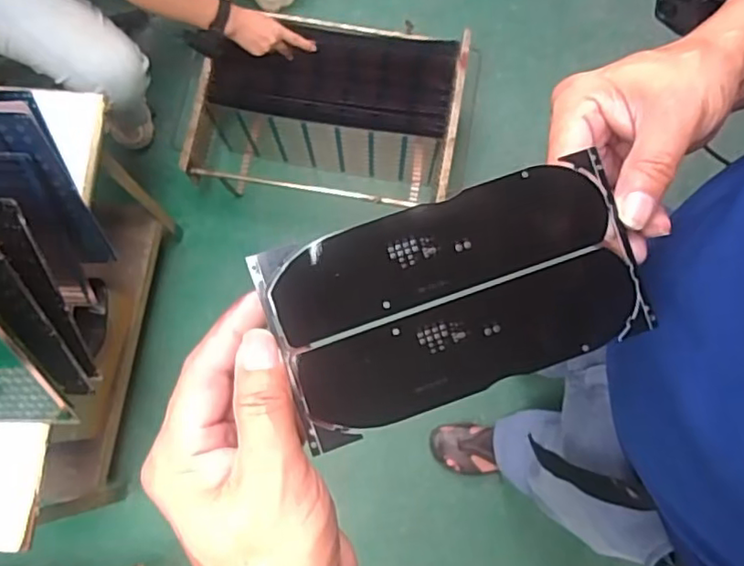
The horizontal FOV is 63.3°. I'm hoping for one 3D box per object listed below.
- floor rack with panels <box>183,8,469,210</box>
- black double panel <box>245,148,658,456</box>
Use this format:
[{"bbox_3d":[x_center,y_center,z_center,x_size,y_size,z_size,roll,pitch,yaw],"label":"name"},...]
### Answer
[{"bbox_3d":[-0.096,-0.370,1.321,0.556,0.323,0.382,10,78,2],"label":"floor rack with panels"},{"bbox_3d":[0.039,0.004,0.264,0.160,0.004,0.084,-18,88,-9],"label":"black double panel"}]

